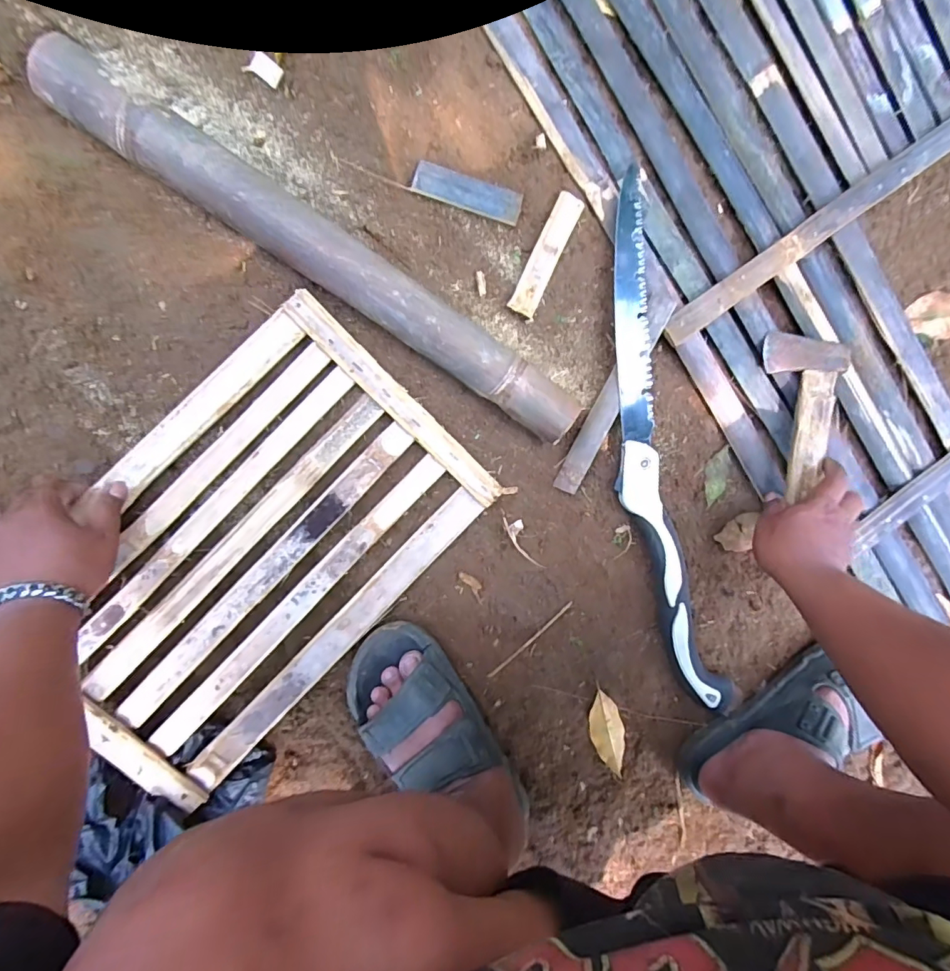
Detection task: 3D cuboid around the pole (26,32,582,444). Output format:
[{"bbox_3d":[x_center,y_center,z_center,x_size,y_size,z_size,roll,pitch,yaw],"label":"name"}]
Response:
[{"bbox_3d":[-0.133,-0.213,0.460,0.559,0.059,0.063,33,92,-8],"label":"pole"}]

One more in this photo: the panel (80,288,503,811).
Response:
[{"bbox_3d":[-0.230,0.065,0.492,0.292,0.031,0.448,45,86,-9],"label":"panel"}]

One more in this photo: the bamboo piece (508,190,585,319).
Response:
[{"bbox_3d":[0.075,-0.242,0.501,0.029,0.014,0.131,25,93,-7],"label":"bamboo piece"}]

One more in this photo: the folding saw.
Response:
[{"bbox_3d":[0.196,-0.025,0.525,0.080,0.026,0.587,-13,97,-4],"label":"folding saw"}]

